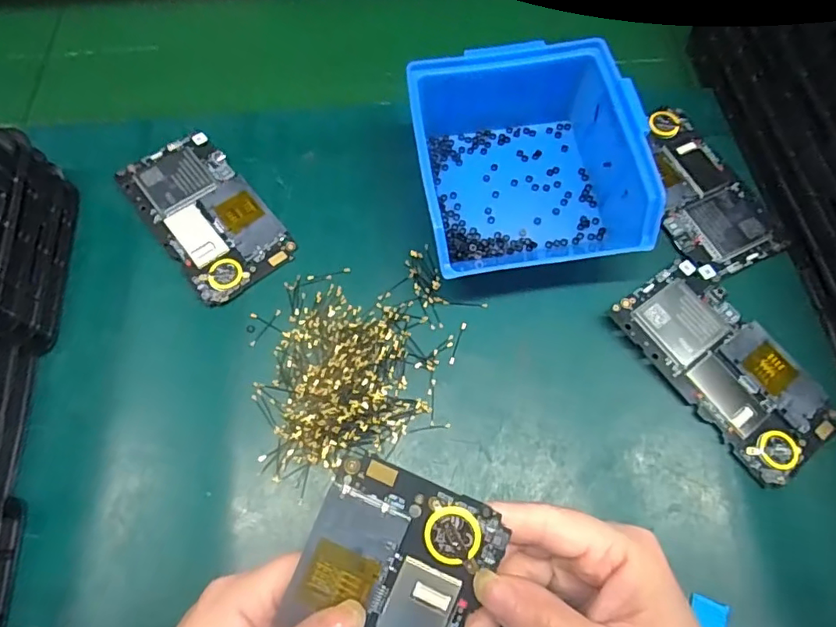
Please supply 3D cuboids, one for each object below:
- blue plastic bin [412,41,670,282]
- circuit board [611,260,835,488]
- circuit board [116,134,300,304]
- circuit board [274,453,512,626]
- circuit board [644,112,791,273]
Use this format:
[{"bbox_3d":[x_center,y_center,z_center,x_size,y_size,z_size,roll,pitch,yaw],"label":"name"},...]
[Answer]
[{"bbox_3d":[0.065,-0.096,0.330,0.130,0.067,0.150,-7,66,-2],"label":"blue plastic bin"},{"bbox_3d":[0.176,0.029,0.305,0.067,0.013,0.122,-31,69,-12],"label":"circuit board"},{"bbox_3d":[-0.139,-0.066,0.352,0.064,0.012,0.123,-37,70,-14],"label":"circuit board"},{"bbox_3d":[-0.016,0.121,0.196,0.066,0.007,0.125,14,89,8],"label":"circuit board"},{"bbox_3d":[0.180,-0.082,0.351,0.064,0.006,0.119,-23,67,-9],"label":"circuit board"}]

